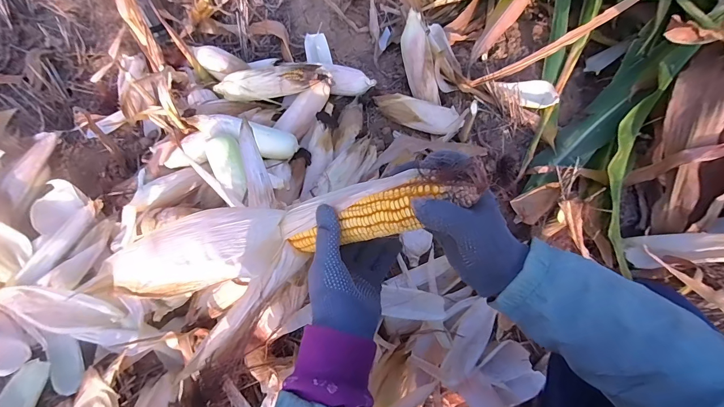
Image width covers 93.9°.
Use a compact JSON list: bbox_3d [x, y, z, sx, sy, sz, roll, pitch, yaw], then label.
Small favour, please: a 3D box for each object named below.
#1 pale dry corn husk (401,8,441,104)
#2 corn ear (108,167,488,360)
[{"bbox_3d":[0.149,-0.367,0.868,0.076,0.053,0.230,-16,101,-7],"label":"pale dry corn husk"},{"bbox_3d":[-0.049,0.038,0.326,0.299,0.116,0.101,-18,67,0],"label":"corn ear"}]

